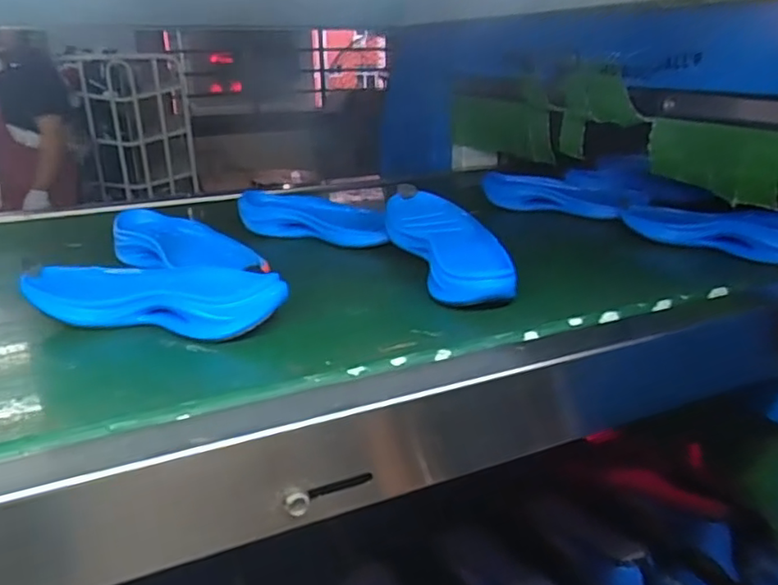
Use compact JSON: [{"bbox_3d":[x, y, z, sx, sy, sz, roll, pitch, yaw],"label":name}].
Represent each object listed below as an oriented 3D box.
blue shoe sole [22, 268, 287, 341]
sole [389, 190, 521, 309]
[{"bbox_3d":[-0.203,0.003,0.519,0.233,0.043,0.077,10,27,19],"label":"blue shoe sole"},{"bbox_3d":[0.054,-0.047,0.638,0.092,0.049,0.237,-3,26,-7],"label":"sole"}]

